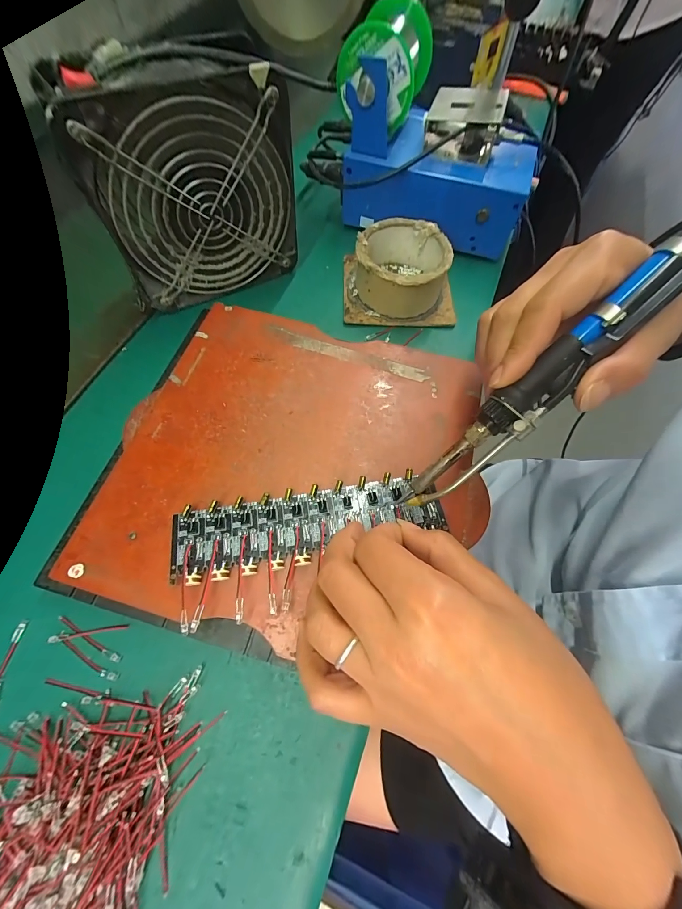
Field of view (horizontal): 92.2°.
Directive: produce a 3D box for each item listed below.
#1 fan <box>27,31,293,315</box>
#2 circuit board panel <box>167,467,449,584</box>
[{"bbox_3d":[-0.114,-0.208,0.266,0.149,0.147,0.051,-25,69,-13],"label":"fan"},{"bbox_3d":[-0.020,0.042,0.202,0.159,0.007,0.049,-9,65,-5],"label":"circuit board panel"}]

